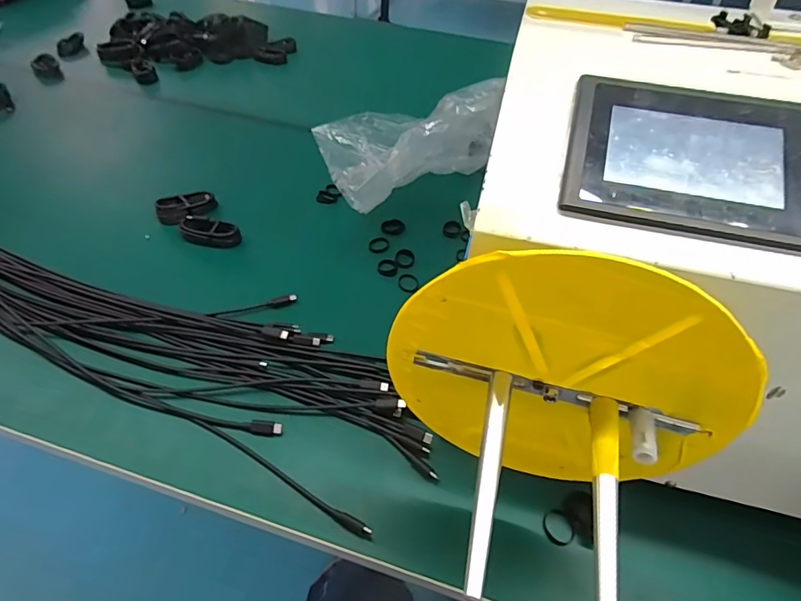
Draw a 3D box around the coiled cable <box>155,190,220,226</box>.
[{"bbox_3d":[-0.284,-0.124,0.639,0.075,0.022,0.032,-20,51,-22],"label":"coiled cable"}]

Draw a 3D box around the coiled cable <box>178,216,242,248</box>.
[{"bbox_3d":[-0.243,-0.086,0.608,0.074,0.025,0.032,7,46,2],"label":"coiled cable"}]

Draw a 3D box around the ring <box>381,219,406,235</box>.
[{"bbox_3d":[-0.009,-0.099,0.651,0.032,0.017,0.013,-9,47,-13],"label":"ring"}]

